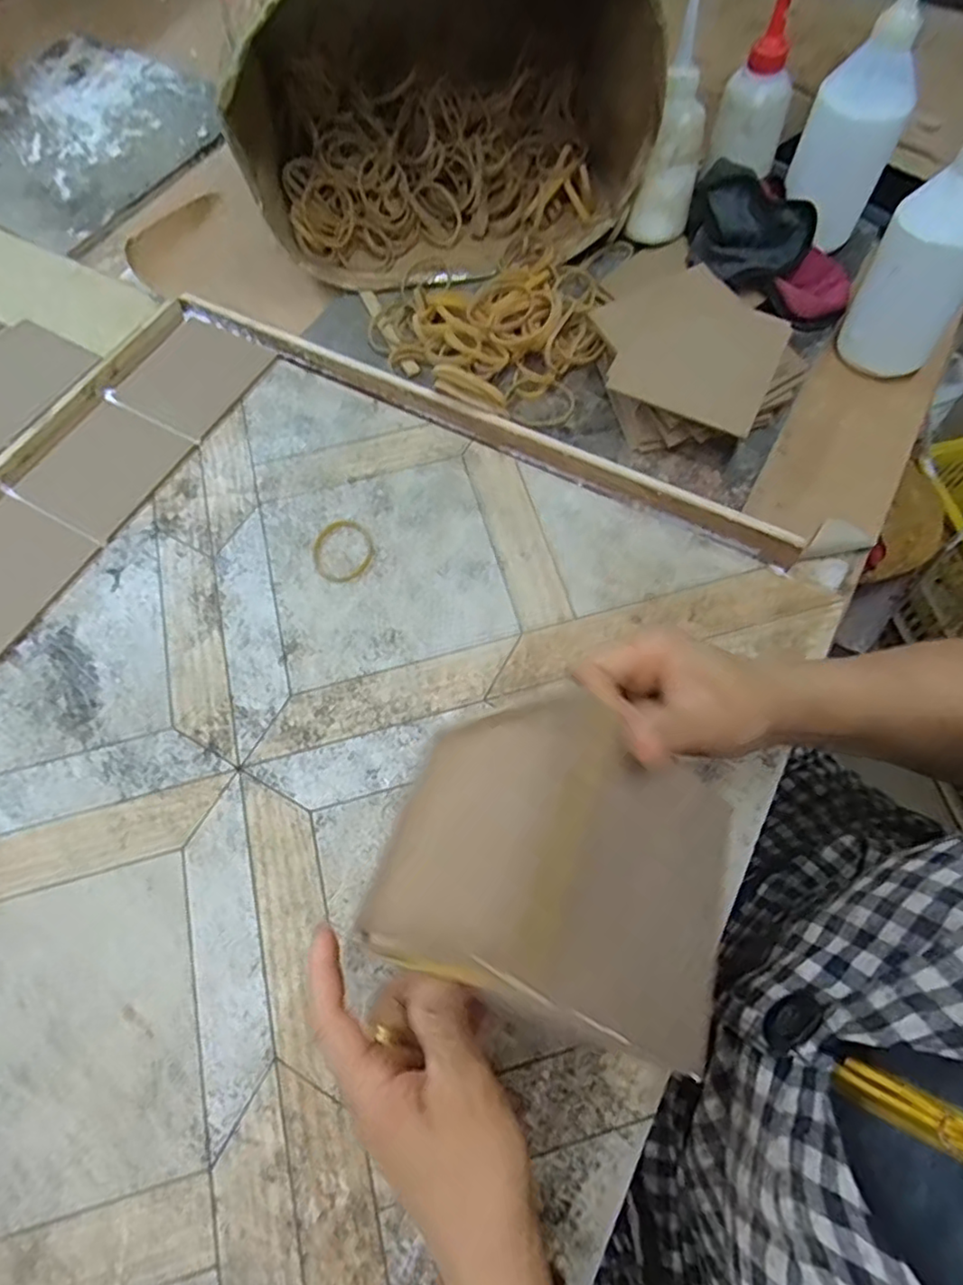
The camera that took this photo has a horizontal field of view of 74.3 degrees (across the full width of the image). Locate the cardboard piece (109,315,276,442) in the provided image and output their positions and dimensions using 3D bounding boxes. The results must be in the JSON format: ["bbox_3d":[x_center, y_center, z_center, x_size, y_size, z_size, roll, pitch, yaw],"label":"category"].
[{"bbox_3d":[-0.240,-0.224,0.535,0.092,0.010,0.099,30,74,7],"label":"cardboard piece"}]

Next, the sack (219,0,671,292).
[{"bbox_3d":[-0.027,-0.457,0.515,0.309,0.213,0.248,-1,67,1],"label":"sack"}]

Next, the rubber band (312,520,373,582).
[{"bbox_3d":[-0.101,-0.068,0.461,0.044,0.004,0.050,-24,68,-9],"label":"rubber band"}]

